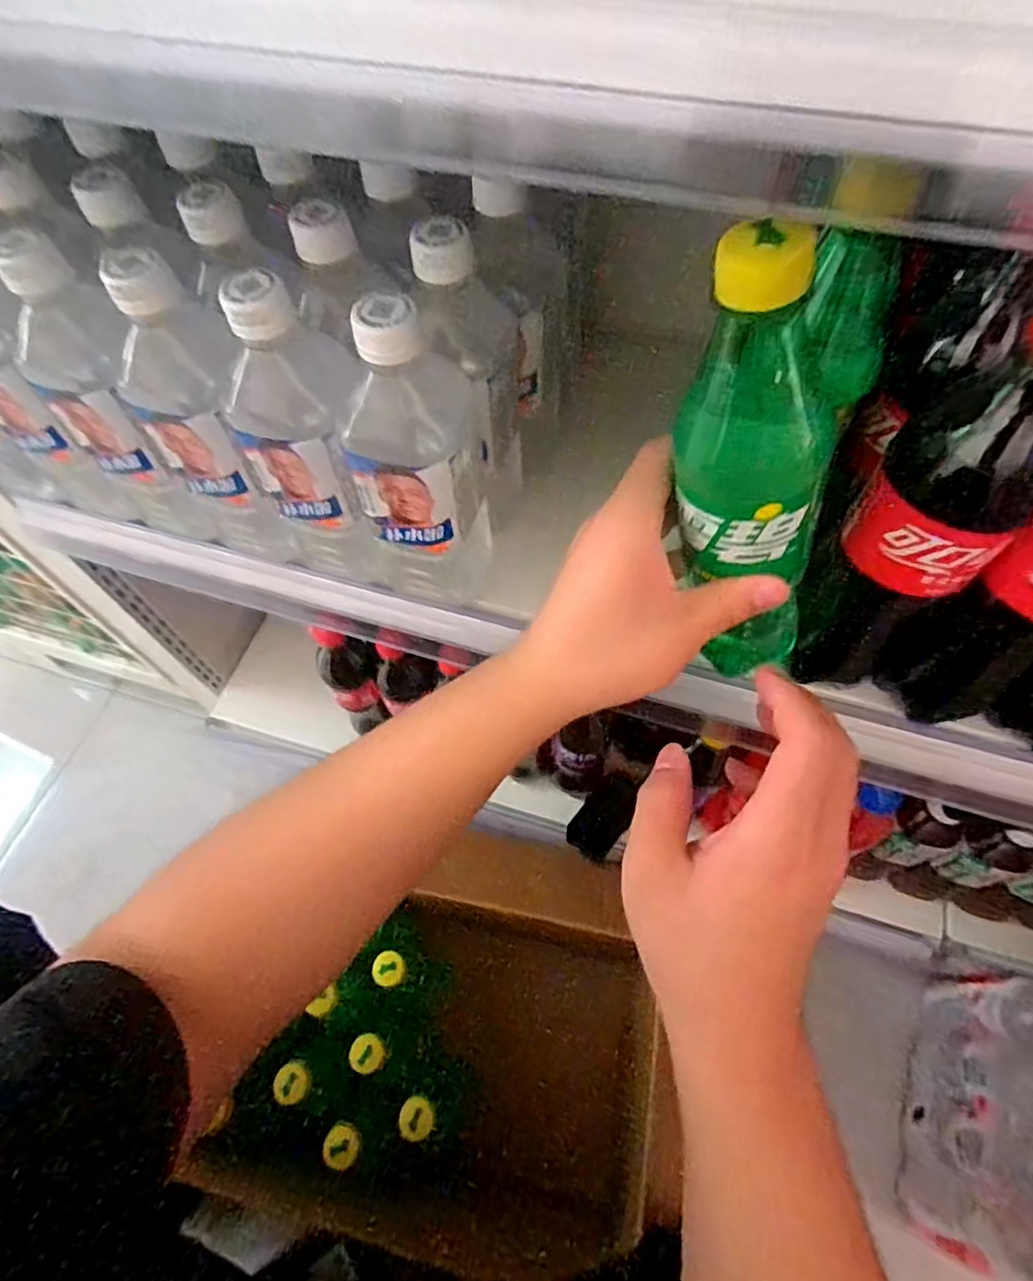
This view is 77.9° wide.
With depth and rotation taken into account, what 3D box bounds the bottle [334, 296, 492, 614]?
[{"bbox_3d":[-0.055,-0.094,0.356,0.073,0.193,0.065,9,50,8],"label":"bottle"}]

